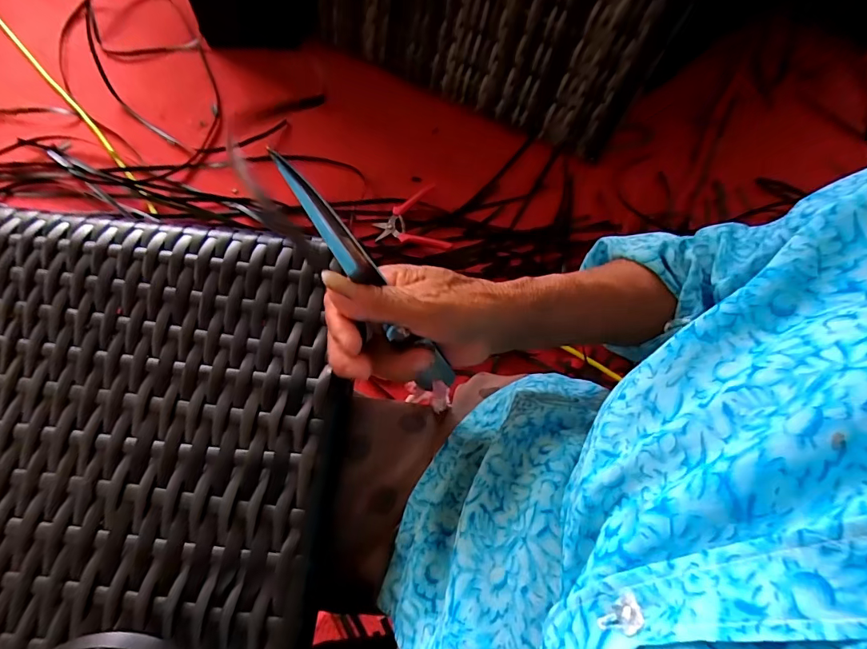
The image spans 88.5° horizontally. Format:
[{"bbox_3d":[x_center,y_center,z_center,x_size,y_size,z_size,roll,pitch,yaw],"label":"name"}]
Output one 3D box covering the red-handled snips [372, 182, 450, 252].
[{"bbox_3d":[-0.042,-0.178,0.795,0.120,0.024,0.129,-12,70,-10],"label":"red-handled snips"}]

